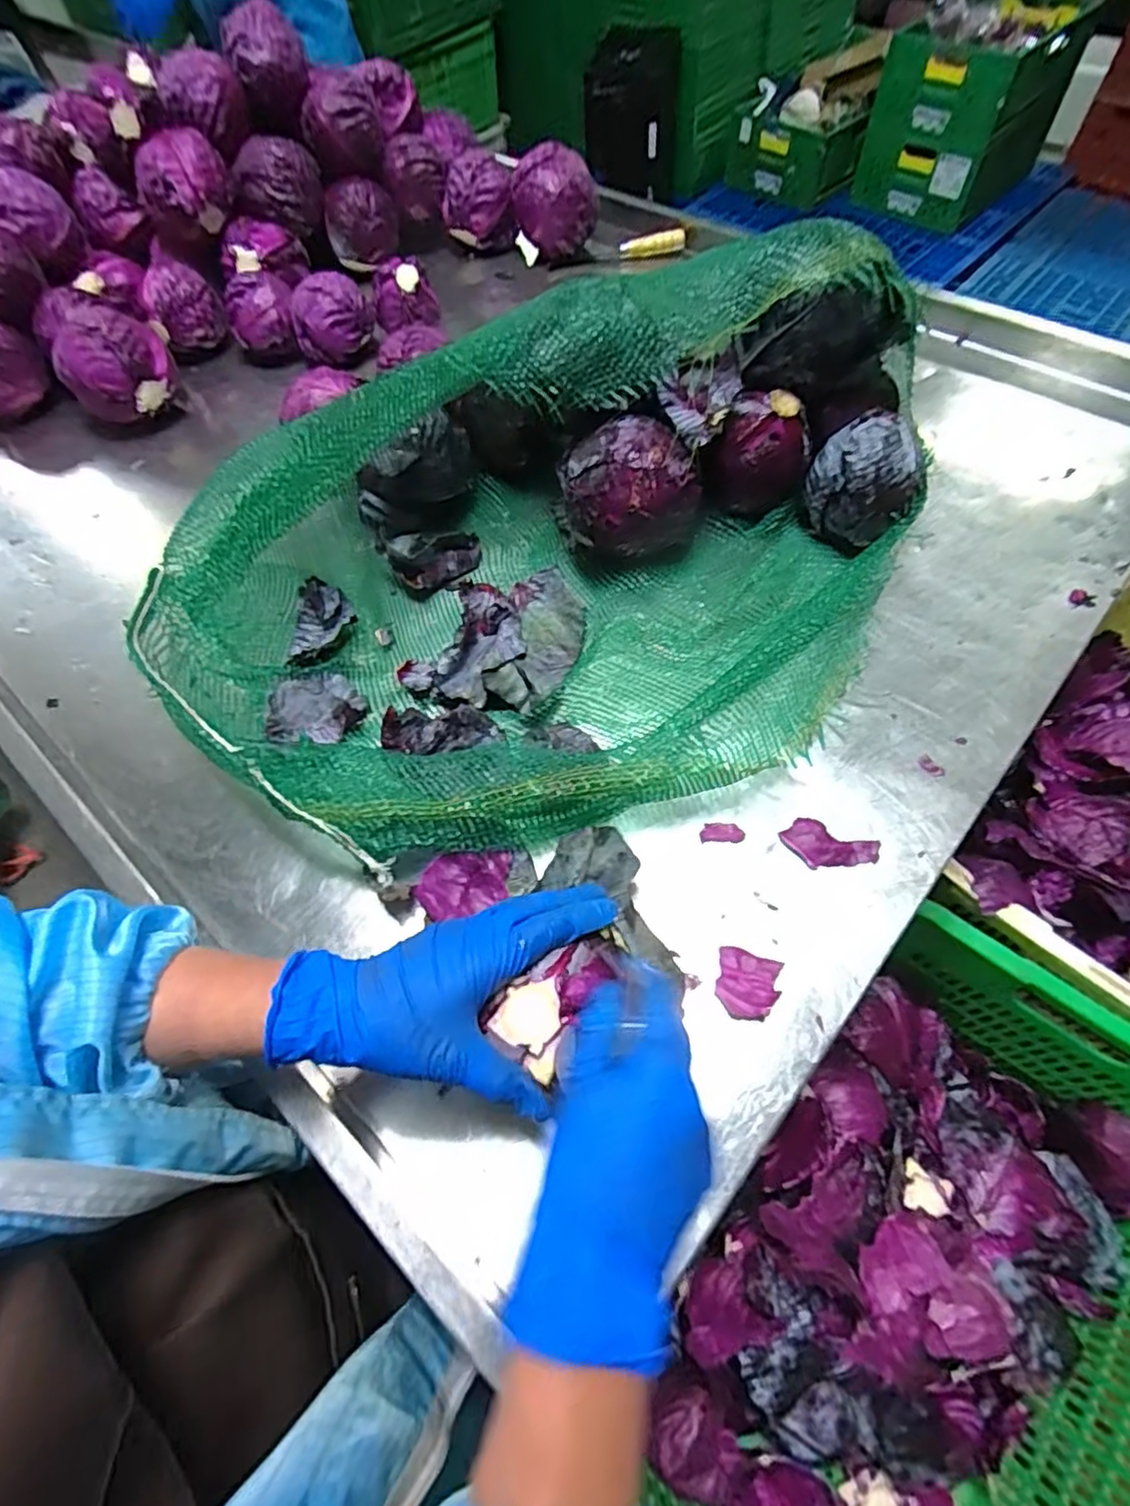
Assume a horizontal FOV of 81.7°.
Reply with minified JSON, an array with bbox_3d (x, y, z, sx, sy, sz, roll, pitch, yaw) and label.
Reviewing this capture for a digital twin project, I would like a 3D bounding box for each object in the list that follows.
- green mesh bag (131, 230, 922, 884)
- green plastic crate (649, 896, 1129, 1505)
[{"bbox_3d":[0.005,-0.177,0.548,0.690,0.181,0.436,-15,61,-6],"label":"green mesh bag"},{"bbox_3d":[0.335,0.505,0.598,0.359,0.266,0.568,34,68,20],"label":"green plastic crate"}]

